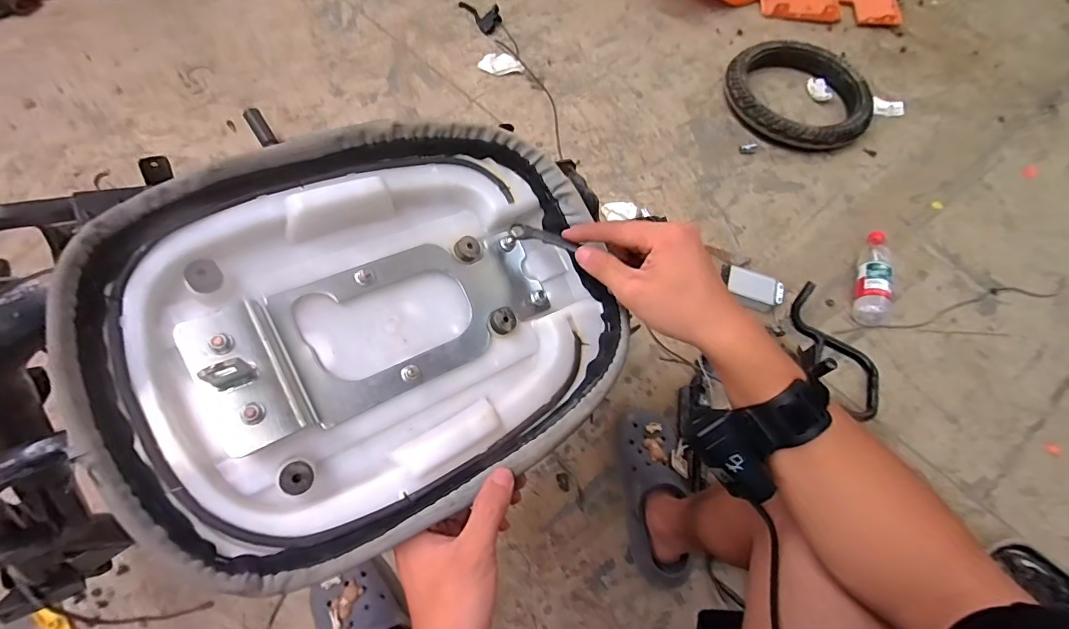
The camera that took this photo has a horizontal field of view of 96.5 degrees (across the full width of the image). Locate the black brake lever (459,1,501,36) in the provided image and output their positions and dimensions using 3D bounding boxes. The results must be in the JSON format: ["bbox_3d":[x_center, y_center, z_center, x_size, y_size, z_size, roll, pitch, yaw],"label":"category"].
[{"bbox_3d":[-0.147,-0.847,1.329,0.071,0.035,0.150,-31,70,-17],"label":"black brake lever"}]

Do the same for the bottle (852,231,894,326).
[{"bbox_3d":[0.723,-0.083,1.009,0.072,0.064,0.214,19,65,5],"label":"bottle"}]

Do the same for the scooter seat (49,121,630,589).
[{"bbox_3d":[-0.108,0.005,0.370,0.369,0.100,0.271,-28,87,-27],"label":"scooter seat"}]

